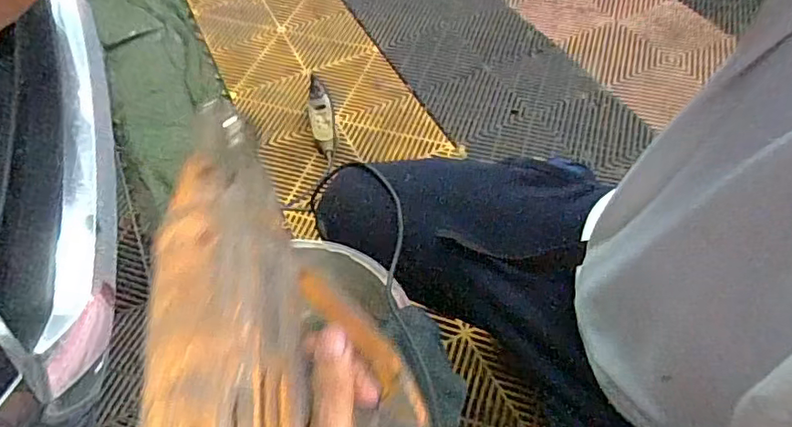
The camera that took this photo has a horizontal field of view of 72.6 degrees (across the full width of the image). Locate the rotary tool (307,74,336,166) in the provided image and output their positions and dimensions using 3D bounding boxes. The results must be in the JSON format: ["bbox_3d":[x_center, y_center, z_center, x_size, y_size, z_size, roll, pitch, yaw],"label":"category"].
[{"bbox_3d":[-0.169,-0.213,1.232,0.055,0.042,0.222,-10,66,-5],"label":"rotary tool"}]

